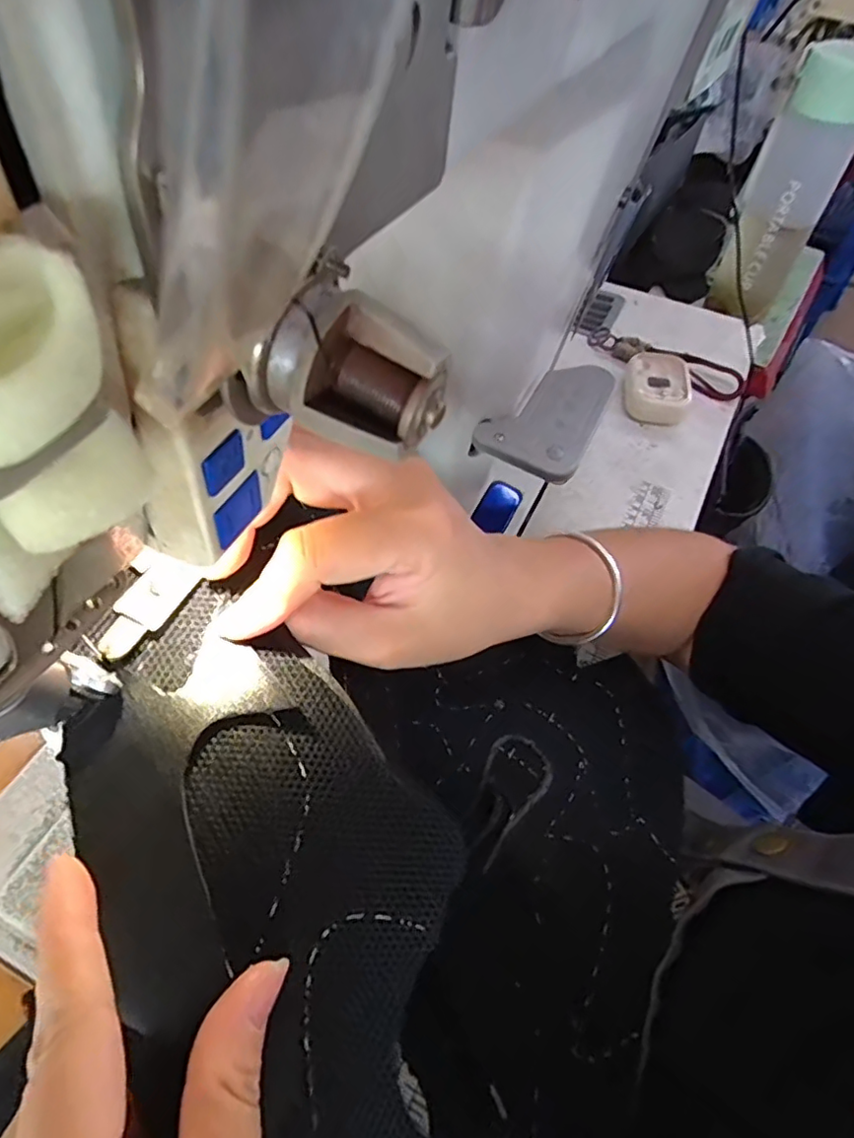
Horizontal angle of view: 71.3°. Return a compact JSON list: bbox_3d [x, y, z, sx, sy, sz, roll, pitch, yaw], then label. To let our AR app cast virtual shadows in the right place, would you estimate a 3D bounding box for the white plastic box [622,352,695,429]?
[{"bbox_3d":[0.209,-0.166,0.541,0.058,0.030,0.072,19,57,11],"label":"white plastic box"}]

